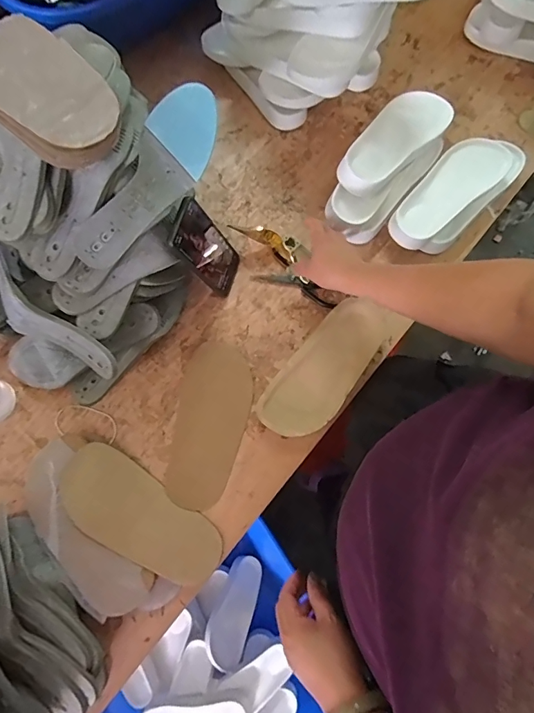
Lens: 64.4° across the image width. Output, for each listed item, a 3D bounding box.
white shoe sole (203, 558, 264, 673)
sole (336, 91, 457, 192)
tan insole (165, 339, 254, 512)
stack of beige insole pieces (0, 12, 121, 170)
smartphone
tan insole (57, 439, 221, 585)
[{"bbox_3d":[-0.078,0.599,1.010,0.091,0.019,0.230,18,54,4],"label":"white shoe sole"},{"bbox_3d":[0.203,-0.348,0.666,0.089,0.045,0.242,43,81,8],"label":"sole"},{"bbox_3d":[-0.086,0.101,0.646,0.107,0.008,0.246,9,78,2],"label":"tan insole"},{"bbox_3d":[-0.234,-0.273,0.436,0.182,0.025,0.107,37,80,7],"label":"stack of beige insole pieces"},{"bbox_3d":[-0.086,-0.154,0.627,0.015,0.160,0.078,14,77,27],"label":"smartphone"},{"bbox_3d":[-0.178,0.224,0.597,0.244,0.007,0.104,35,59,1],"label":"tan insole"}]

